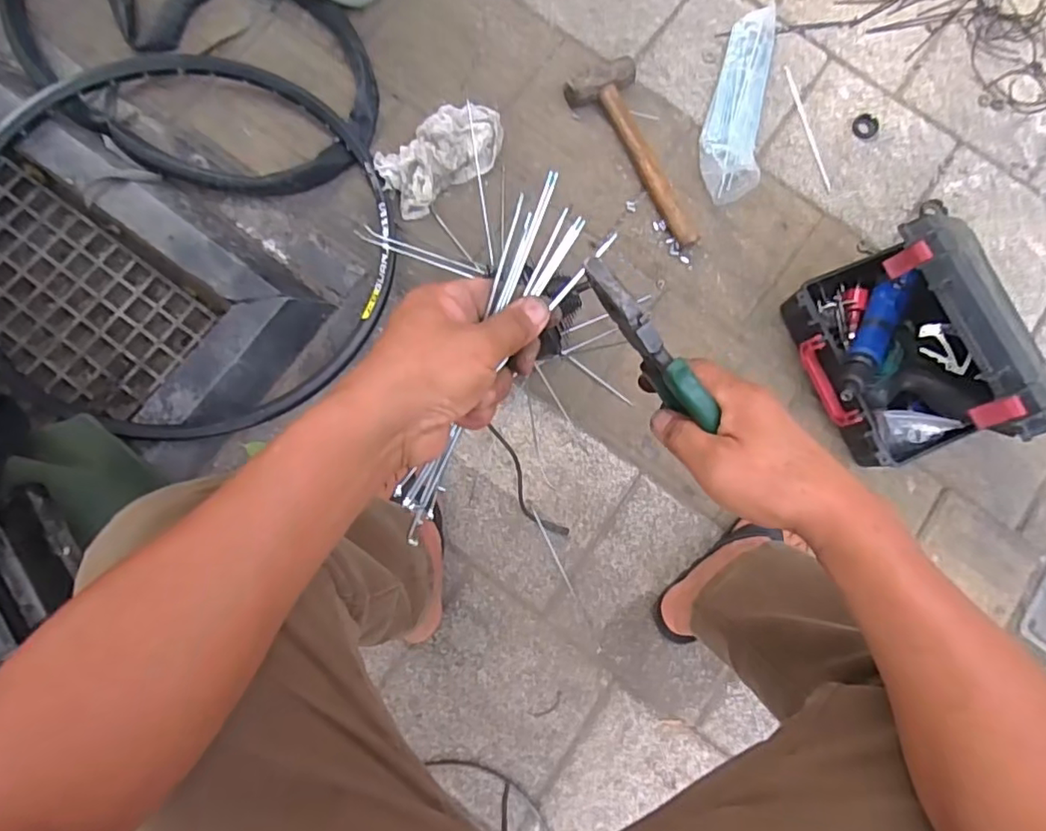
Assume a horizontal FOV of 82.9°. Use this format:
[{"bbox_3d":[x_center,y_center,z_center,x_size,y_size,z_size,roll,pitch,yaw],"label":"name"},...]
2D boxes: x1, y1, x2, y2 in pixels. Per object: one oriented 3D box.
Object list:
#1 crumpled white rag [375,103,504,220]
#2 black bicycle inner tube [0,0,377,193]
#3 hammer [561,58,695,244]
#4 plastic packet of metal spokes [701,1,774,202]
[{"bbox_3d":[-0.116,-0.389,0.883,0.203,0.053,0.098,-36,85,-6],"label":"crumpled white rag"},{"bbox_3d":[-0.502,-0.545,0.878,0.591,0.044,0.356,28,80,2],"label":"black bicycle inner tube"},{"bbox_3d":[0.165,-0.398,0.906,0.111,0.044,0.323,-22,84,-5],"label":"hammer"},{"bbox_3d":[0.338,-0.489,0.933,0.089,0.026,0.322,11,80,-1],"label":"plastic packet of metal spokes"}]

